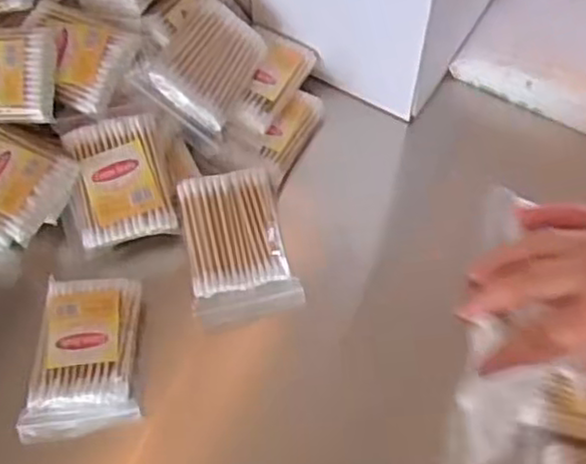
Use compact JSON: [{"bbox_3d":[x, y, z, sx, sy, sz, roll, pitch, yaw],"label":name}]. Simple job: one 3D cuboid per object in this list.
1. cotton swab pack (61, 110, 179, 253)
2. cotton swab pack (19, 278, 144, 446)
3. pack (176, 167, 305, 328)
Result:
[{"bbox_3d":[-0.104,-0.031,0.424,0.053,0.009,0.072,-14,84,-2],"label":"cotton swab pack"},{"bbox_3d":[-0.119,0.068,0.396,0.063,0.020,0.084,-5,62,-2],"label":"cotton swab pack"},{"bbox_3d":[-0.034,0.007,0.423,0.059,0.021,0.086,-12,65,-8],"label":"pack"}]

